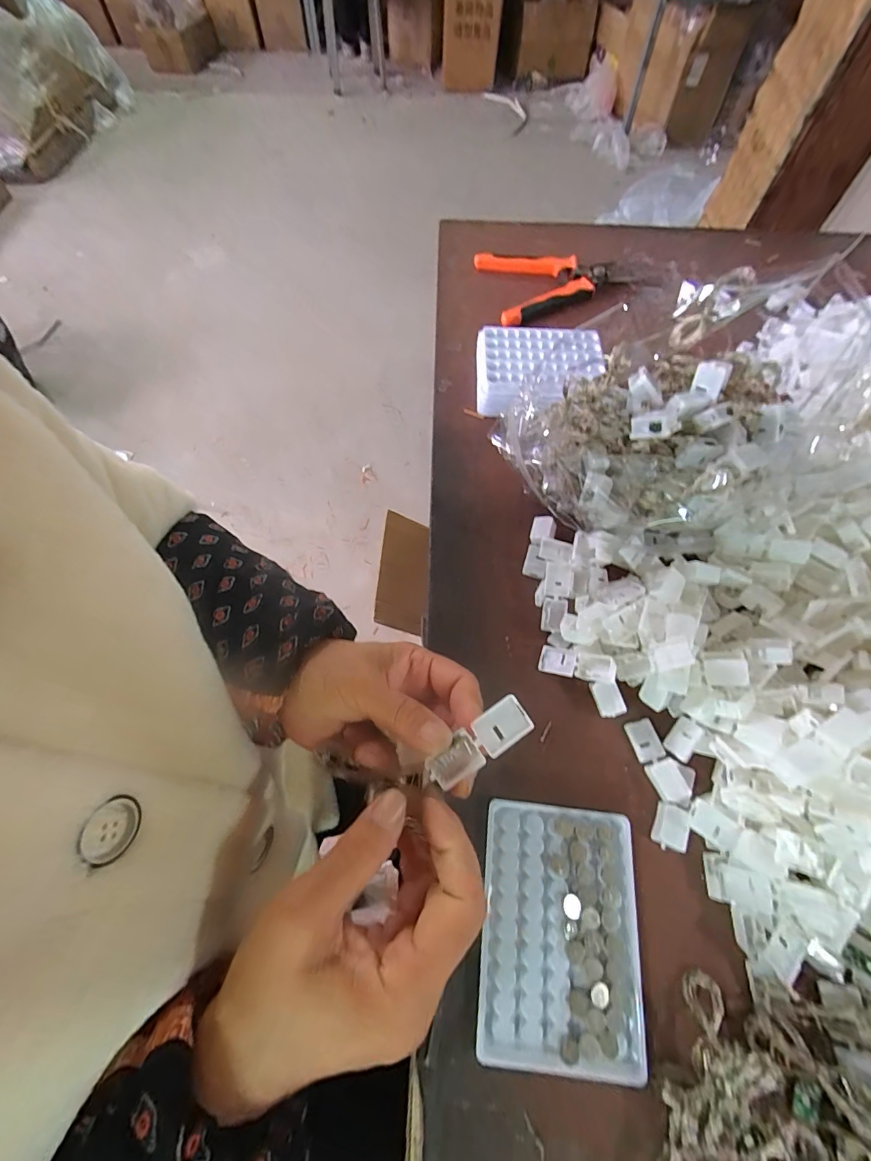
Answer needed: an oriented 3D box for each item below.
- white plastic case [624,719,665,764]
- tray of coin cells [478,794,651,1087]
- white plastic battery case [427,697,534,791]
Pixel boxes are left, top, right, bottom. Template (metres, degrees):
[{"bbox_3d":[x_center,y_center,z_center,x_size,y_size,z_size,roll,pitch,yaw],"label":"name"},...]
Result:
[{"bbox_3d":[0.153,0.117,0.318,0.019,0.005,0.028,-8,65,-5],"label":"white plastic case"},{"bbox_3d":[0.078,0.214,0.269,0.095,0.008,0.130,6,64,2],"label":"tray of coin cells"},{"bbox_3d":[0.023,0.083,0.220,0.055,0.012,0.021,-36,70,-7],"label":"white plastic battery case"}]

